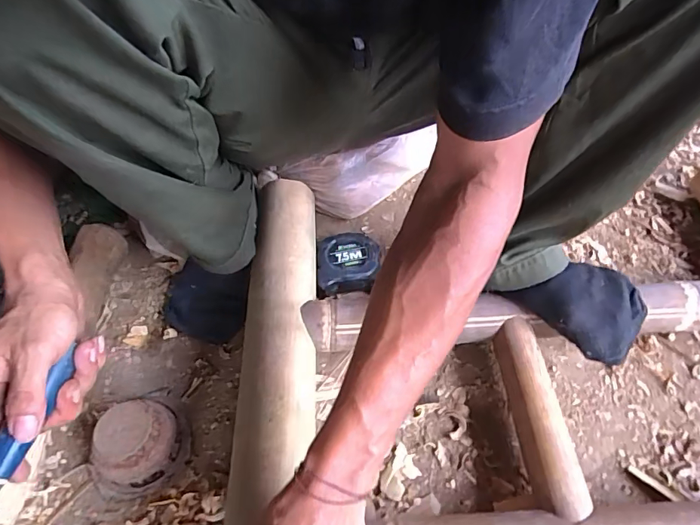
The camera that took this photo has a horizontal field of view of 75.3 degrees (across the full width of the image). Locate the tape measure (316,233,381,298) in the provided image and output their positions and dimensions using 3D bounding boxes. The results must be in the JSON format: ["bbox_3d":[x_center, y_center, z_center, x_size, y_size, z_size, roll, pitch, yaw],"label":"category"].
[{"bbox_3d":[-0.003,0.005,0.591,0.079,0.043,0.074,-3,53,-1],"label":"tape measure"}]

